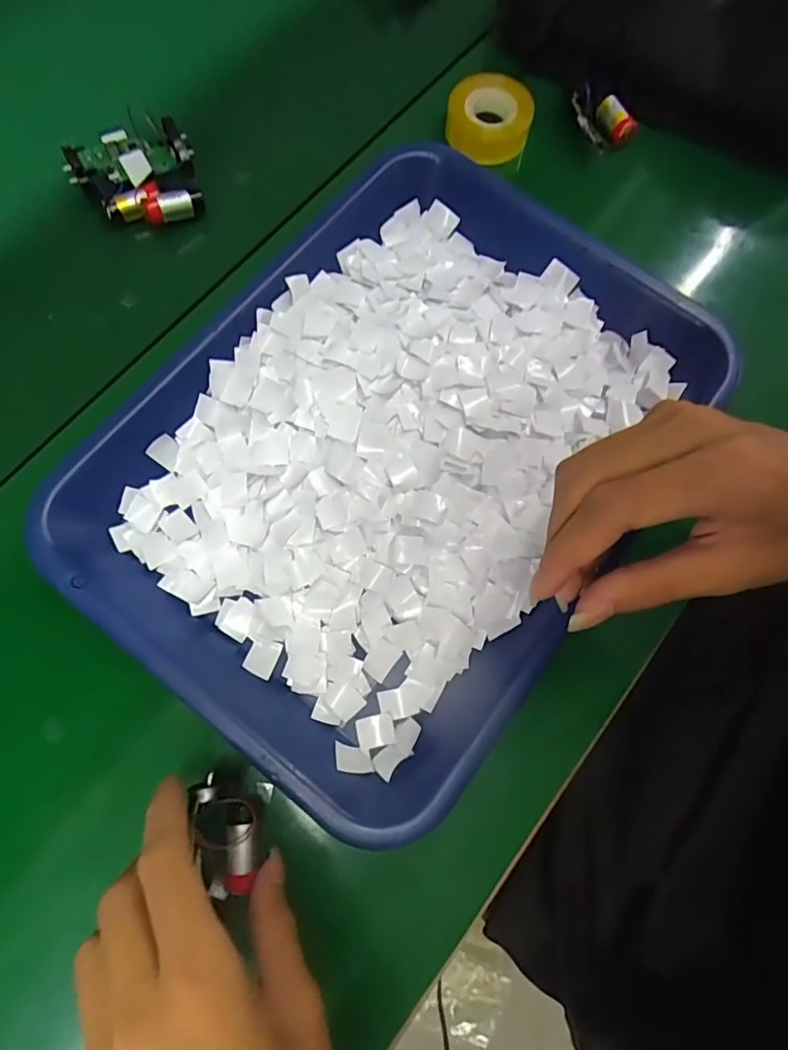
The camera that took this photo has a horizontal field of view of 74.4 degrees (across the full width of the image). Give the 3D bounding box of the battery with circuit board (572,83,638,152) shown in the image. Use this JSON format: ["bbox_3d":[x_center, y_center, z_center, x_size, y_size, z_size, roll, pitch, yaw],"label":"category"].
[{"bbox_3d":[0.142,-0.283,0.360,0.035,0.020,0.043,-35,81,-9],"label":"battery with circuit board"}]

